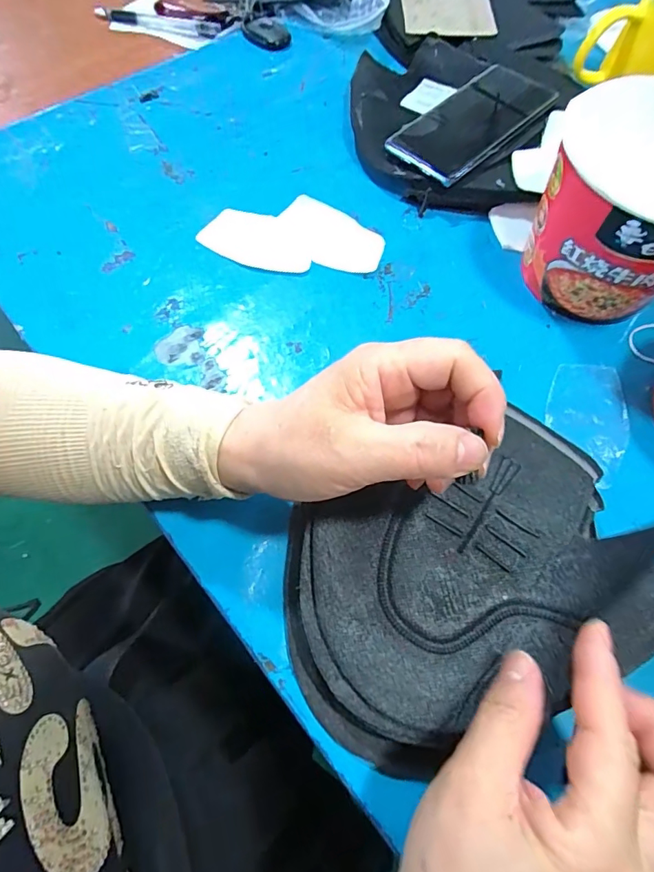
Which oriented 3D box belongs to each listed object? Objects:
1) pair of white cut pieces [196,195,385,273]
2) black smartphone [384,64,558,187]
[{"bbox_3d":[-0.028,-0.162,0.383,0.143,0.008,0.064,3,75,4],"label":"pair of white cut pieces"},{"bbox_3d":[0.124,-0.269,0.400,0.143,0.008,0.070,-42,71,-12],"label":"black smartphone"}]

